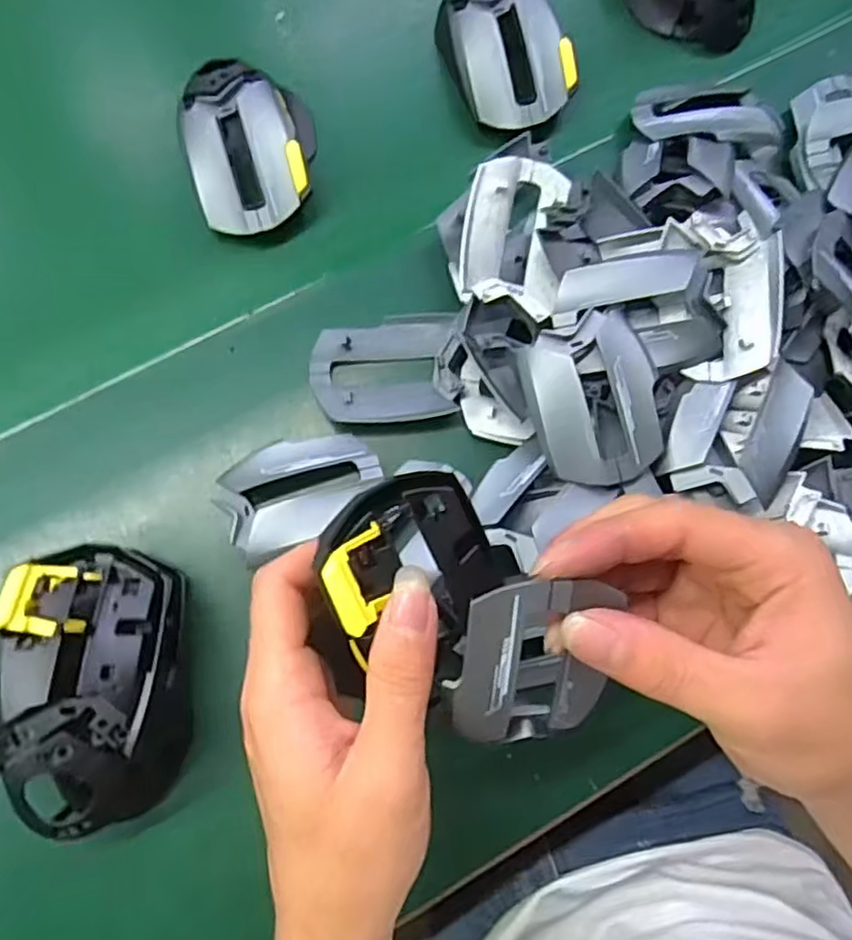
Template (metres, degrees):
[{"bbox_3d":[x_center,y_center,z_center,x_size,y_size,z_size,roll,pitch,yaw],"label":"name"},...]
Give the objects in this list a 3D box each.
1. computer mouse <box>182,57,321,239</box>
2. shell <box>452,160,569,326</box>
[{"bbox_3d":[-0.098,-0.184,0.395,0.068,0.047,0.107,-7,77,-2],"label":"computer mouse"},{"bbox_3d":[0.045,-0.119,0.342,0.051,0.019,0.077,14,77,3],"label":"shell"}]

